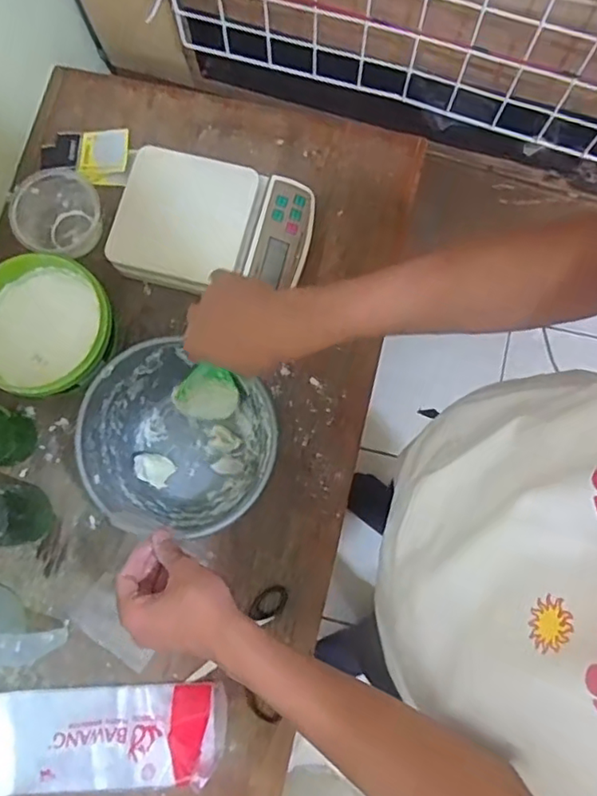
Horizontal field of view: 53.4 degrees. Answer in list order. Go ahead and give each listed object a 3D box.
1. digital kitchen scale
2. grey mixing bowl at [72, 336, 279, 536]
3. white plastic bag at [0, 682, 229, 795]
[{"bbox_3d":[-0.099,-0.198,0.703,0.221,0.049,0.156,12,80,3],"label":"digital kitchen scale"},{"bbox_3d":[-0.133,0.050,0.636,0.179,0.105,0.171,0,80,1],"label":"grey mixing bowl"},{"bbox_3d":[-0.210,0.360,0.625,0.261,0.025,0.095,-4,79,0],"label":"white plastic bag"}]

